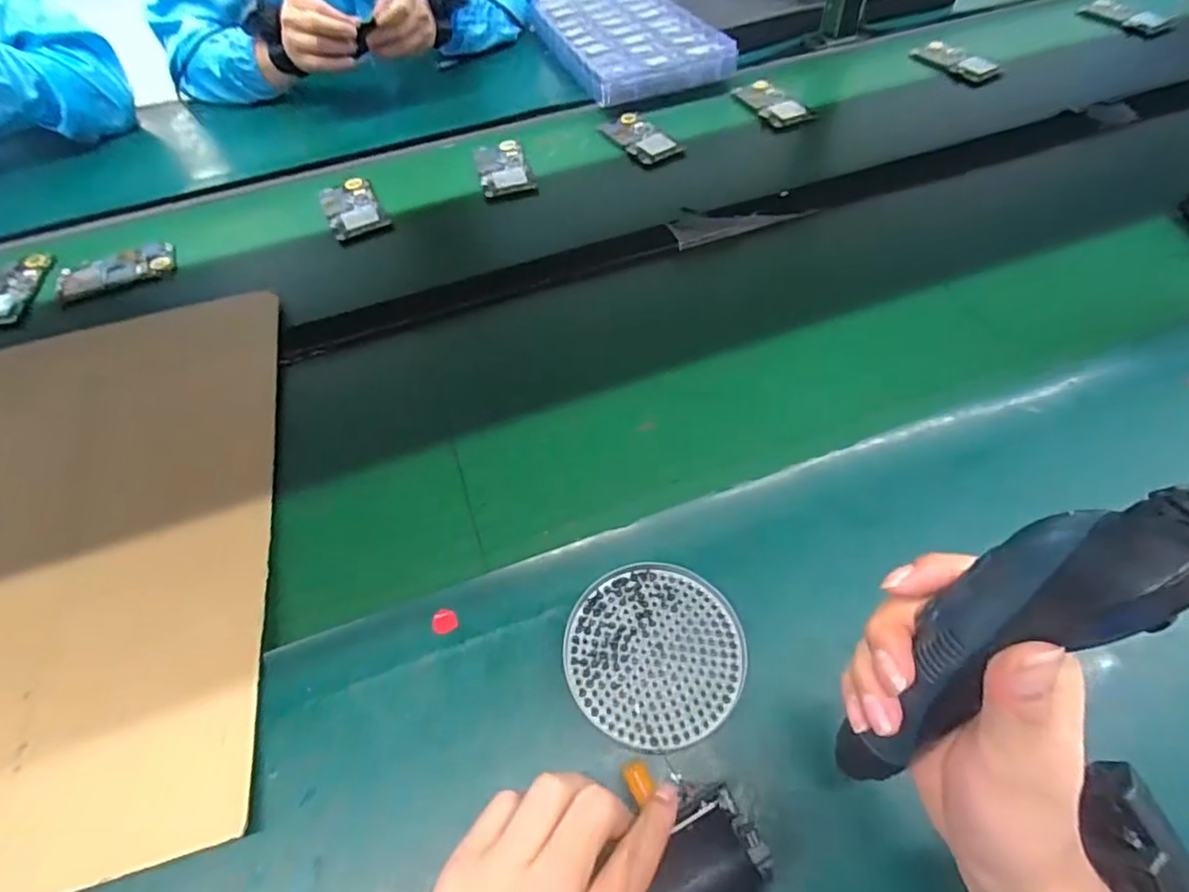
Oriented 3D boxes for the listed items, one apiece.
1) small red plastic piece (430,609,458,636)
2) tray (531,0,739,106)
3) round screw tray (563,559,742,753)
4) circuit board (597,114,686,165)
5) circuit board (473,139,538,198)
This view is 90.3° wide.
[{"bbox_3d":[-0.106,0.123,0.415,0.017,0.004,0.019,-25,59,-14],"label":"small red plastic piece"},{"bbox_3d":[0.045,-0.642,0.912,0.226,0.036,0.364,-16,56,-7],"label":"tray"},{"bbox_3d":[0.039,0.137,0.390,0.112,0.017,0.113,-1,56,2],"label":"round screw tray"},{"bbox_3d":[0.057,-0.405,0.775,0.057,0.011,0.113,-33,59,-18],"label":"circuit board"},{"bbox_3d":[-0.116,-0.361,0.753,0.066,0.007,0.113,-13,57,-6],"label":"circuit board"}]

